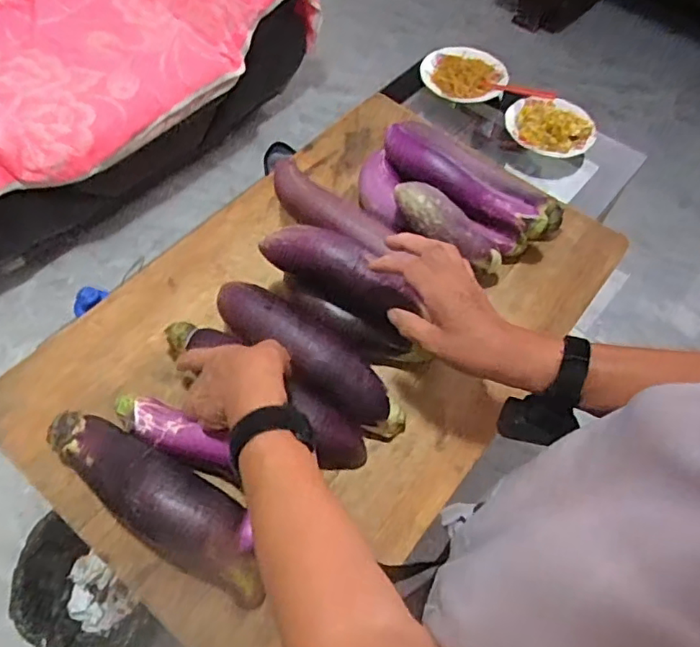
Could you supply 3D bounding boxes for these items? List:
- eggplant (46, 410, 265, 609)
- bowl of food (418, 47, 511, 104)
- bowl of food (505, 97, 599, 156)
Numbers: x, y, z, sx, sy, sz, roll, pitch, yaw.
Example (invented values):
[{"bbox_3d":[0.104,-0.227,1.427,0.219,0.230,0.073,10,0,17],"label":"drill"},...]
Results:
[{"bbox_3d":[-0.170,0.159,0.509,0.235,0.065,0.068,28,62,12],"label":"eggplant"},{"bbox_3d":[0.277,-0.605,1.376,0.203,0.048,0.157,20,60,8],"label":"bowl of food"},{"bbox_3d":[0.453,-0.446,1.281,0.186,0.051,0.166,-2,60,-5],"label":"bowl of food"}]

